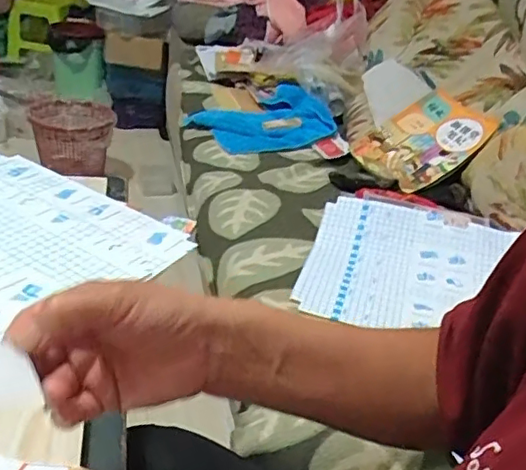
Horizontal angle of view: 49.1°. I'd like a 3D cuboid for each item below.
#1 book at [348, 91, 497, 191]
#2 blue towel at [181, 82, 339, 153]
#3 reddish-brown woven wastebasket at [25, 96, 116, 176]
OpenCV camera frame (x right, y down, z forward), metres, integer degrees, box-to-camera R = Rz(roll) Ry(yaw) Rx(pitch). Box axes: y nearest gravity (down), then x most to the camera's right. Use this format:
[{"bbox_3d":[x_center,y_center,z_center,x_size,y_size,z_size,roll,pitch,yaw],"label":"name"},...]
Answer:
[{"bbox_3d":[0.345,-0.207,1.222,0.262,0.032,0.207,-31,51,-10],"label":"book"},{"bbox_3d":[0.007,-0.279,1.370,0.305,0.088,0.244,-17,38,-37],"label":"blue towel"},{"bbox_3d":[-0.604,-0.312,1.838,0.252,0.235,0.273,-2,32,-19],"label":"reddish-brown woven wastebasket"}]

